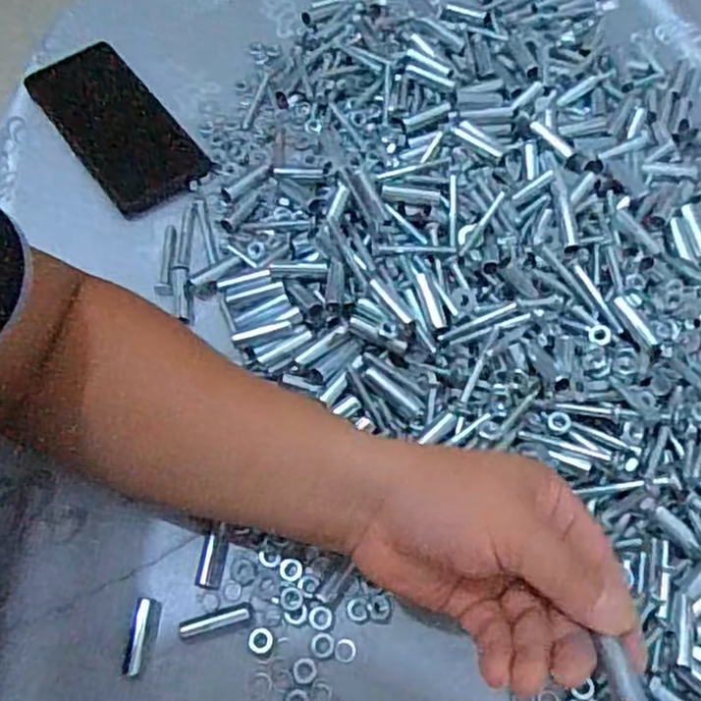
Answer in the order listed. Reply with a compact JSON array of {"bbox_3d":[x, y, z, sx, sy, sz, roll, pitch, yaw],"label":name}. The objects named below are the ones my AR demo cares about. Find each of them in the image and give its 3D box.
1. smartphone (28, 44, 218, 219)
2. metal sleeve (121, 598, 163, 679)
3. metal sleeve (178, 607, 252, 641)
[{"bbox_3d":[-0.178,-0.172,0.530,0.074,0.012,0.161,-35,70,-16],"label":"smartphone"},{"bbox_3d":[-0.114,0.156,0.378,0.014,0.012,0.039,10,65,4],"label":"metal sleeve"},{"bbox_3d":[-0.074,0.149,0.381,0.040,0.010,0.010,-12,65,-6],"label":"metal sleeve"}]

